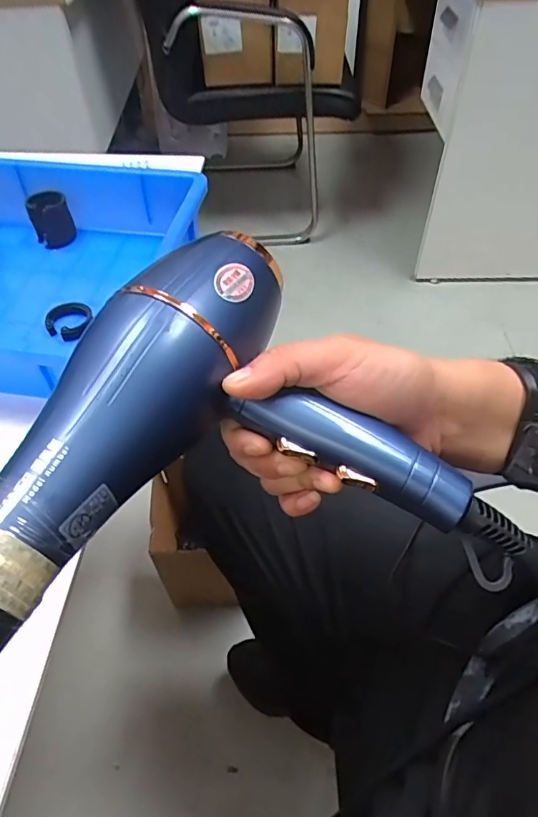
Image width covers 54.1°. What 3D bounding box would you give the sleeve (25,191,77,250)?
[{"bbox_3d":[-0.208,-0.183,0.505,0.036,0.043,0.043,-19,52,-14],"label":"sleeve"}]

